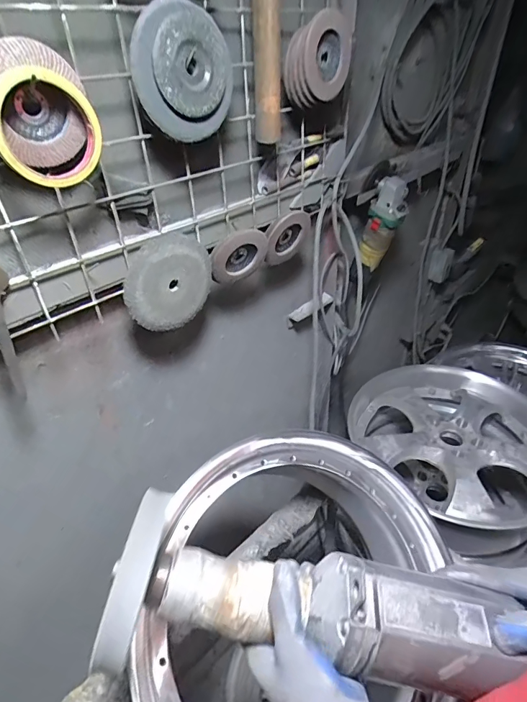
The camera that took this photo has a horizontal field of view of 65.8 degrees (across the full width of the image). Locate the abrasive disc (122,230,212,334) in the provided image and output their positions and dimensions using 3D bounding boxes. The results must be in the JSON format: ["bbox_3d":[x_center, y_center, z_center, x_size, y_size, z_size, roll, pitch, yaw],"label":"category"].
[{"bbox_3d":[-0.129,-0.095,0.562,0.016,0.128,0.130,28,47,34],"label":"abrasive disc"}]

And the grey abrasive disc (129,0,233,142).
[{"bbox_3d":[-0.084,-0.303,0.445,0.019,0.122,0.123,34,82,40],"label":"grey abrasive disc"}]

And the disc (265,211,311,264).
[{"bbox_3d":[0.043,-0.192,0.682,0.113,0.095,0.013,-29,64,-28],"label":"disc"}]

